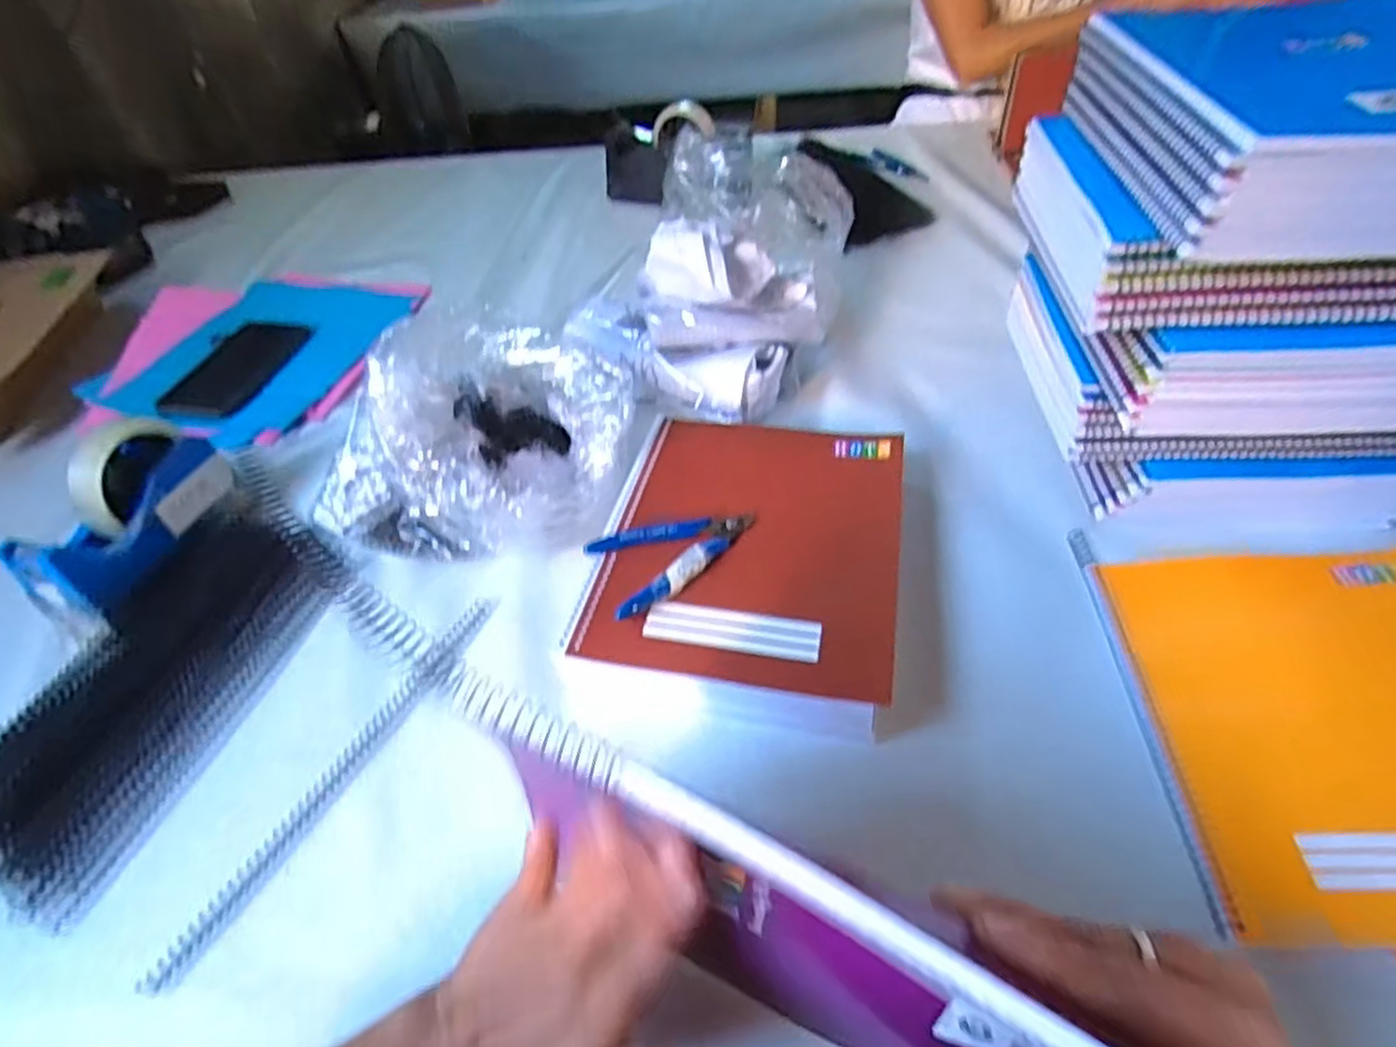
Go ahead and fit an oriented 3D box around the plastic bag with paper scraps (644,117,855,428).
[{"bbox_3d":[0.034,-0.243,0.711,0.207,0.152,0.307,6,47,11],"label":"plastic bag with paper scraps"}]

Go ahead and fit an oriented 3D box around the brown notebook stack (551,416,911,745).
[{"bbox_3d":[0.039,0.023,0.521,0.201,0.053,0.260,6,47,11],"label":"brown notebook stack"}]

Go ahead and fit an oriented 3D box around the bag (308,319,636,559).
[{"bbox_3d":[-0.170,-0.065,0.554,0.198,0.149,0.178,15,50,19],"label":"bag"}]

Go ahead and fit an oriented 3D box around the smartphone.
[{"bbox_3d":[-0.501,-0.175,0.776,0.083,0.013,0.191,2,47,7],"label":"smartphone"}]

